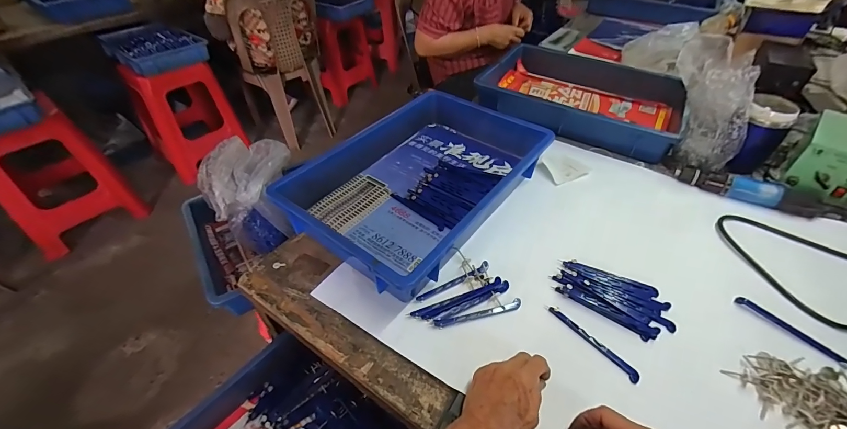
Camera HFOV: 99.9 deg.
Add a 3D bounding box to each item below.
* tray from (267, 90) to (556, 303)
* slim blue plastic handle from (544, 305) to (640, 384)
[{"bbox_3d":[0.005,-0.072,0.626,0.289,0.081,0.448,28,52,27],"label":"tray"},{"bbox_3d":[0.209,0.156,0.445,0.016,0.006,0.124,-31,52,-26],"label":"slim blue plastic handle"}]

